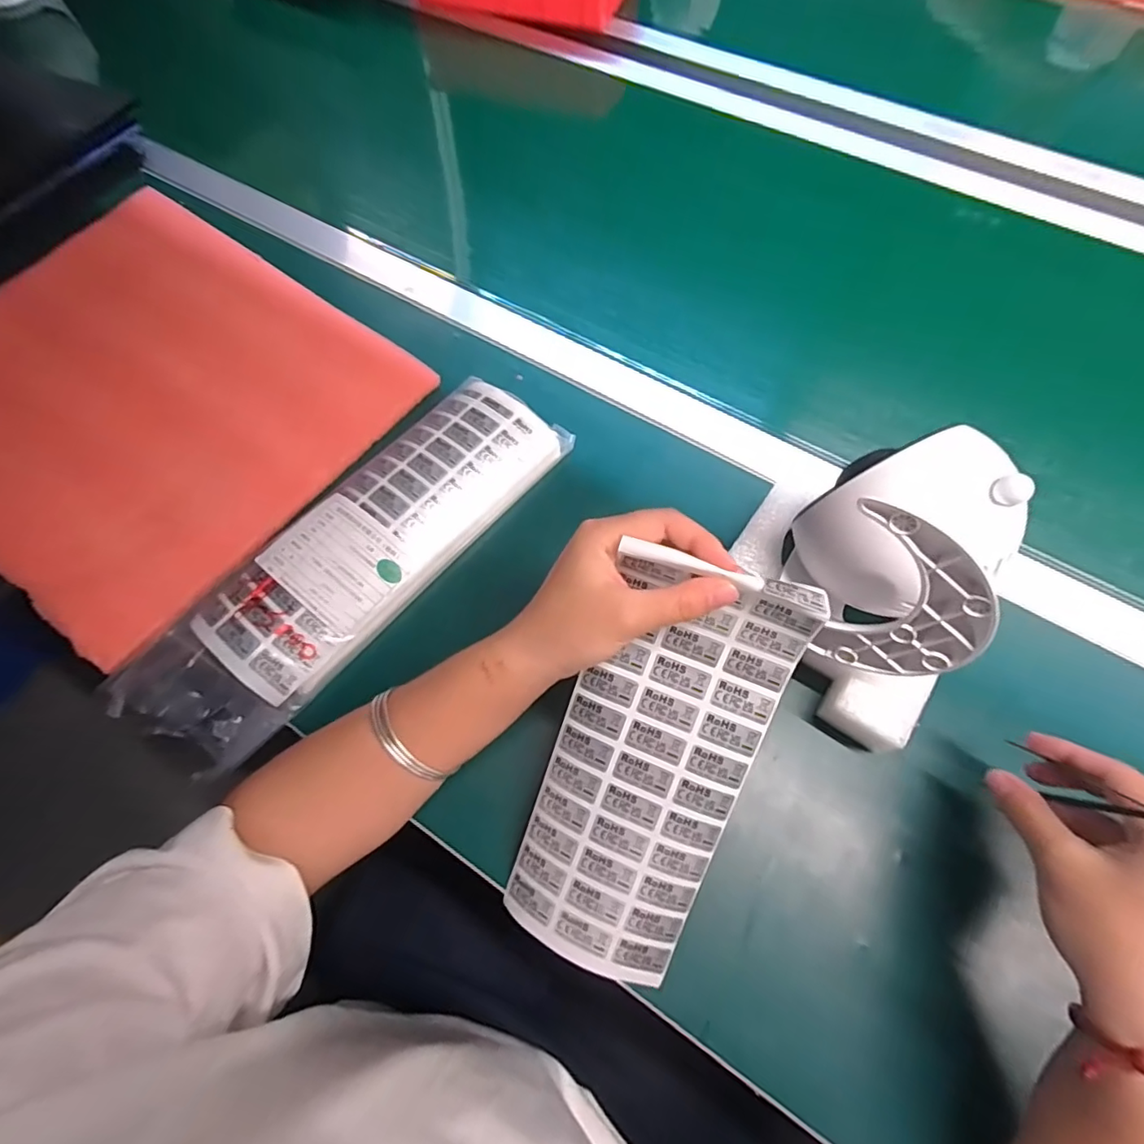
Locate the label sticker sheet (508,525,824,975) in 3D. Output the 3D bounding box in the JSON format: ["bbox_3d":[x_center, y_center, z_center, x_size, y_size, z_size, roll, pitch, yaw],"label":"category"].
[{"bbox_3d":[0.040,0.105,0.291,0.104,0.029,0.233,26,98,12],"label":"label sticker sheet"}]

